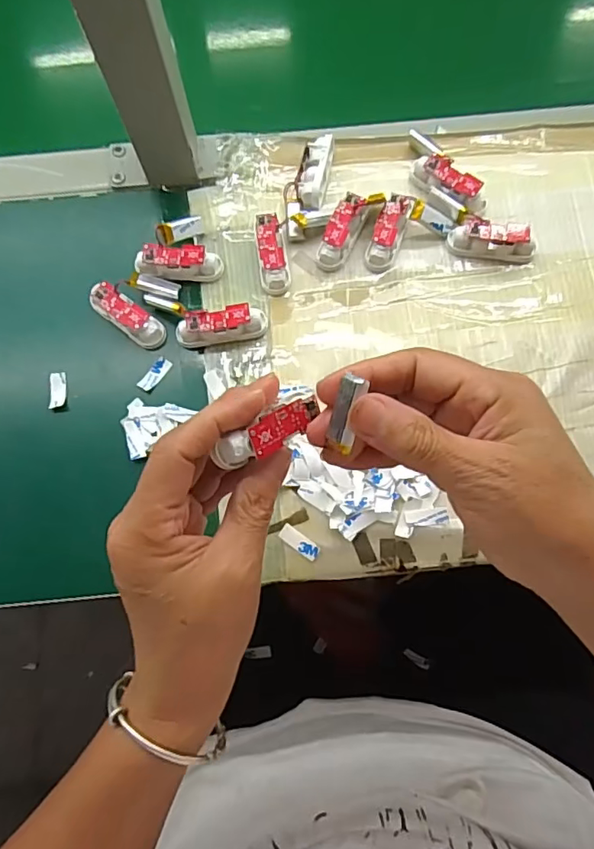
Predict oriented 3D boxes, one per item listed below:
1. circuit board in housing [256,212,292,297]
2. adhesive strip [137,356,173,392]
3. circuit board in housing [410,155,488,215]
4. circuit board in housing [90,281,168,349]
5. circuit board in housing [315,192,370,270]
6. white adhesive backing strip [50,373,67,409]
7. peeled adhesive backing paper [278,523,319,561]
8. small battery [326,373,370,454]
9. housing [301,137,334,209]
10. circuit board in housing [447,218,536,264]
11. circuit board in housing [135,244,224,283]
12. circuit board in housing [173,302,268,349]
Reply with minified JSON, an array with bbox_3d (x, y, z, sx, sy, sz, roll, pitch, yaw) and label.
[{"bbox_3d":[-0.016,-0.122,0.381,0.022,0.022,0.052,-7,74,-1],"label":"circuit board in housing"},{"bbox_3d":[-0.099,-0.035,0.369,0.011,0.004,0.027,34,77,10],"label":"adhesive strip"},{"bbox_3d":[0.114,-0.179,0.393,0.060,0.019,0.017,37,77,11],"label":"circuit board in housing"},{"bbox_3d":[-0.118,-0.076,0.371,0.058,0.017,0.020,38,77,-2],"label":"circuit board in housing"},{"bbox_3d":[0.033,-0.140,0.383,0.018,0.022,0.053,25,76,8],"label":"circuit board in housing"},{"bbox_3d":[-0.165,-0.024,0.367,0.011,0.004,0.026,-4,74,0],"label":"white adhesive backing strip"},{"bbox_3d":[0.002,0.075,0.336,0.027,0.004,0.010,36,77,10],"label":"peeled adhesive backing paper"},{"bbox_3d":[0.022,-0.005,0.226,0.011,0.005,0.031,17,108,6],"label":"small battery"},{"bbox_3d":[0.015,-0.186,0.394,0.018,0.025,0.058,11,74,4],"label":"housing"},{"bbox_3d":[0.142,-0.133,0.380,0.062,0.021,0.021,8,74,3],"label":"circuit board in housing"},{"bbox_3d":[-0.086,-0.116,0.382,0.060,0.021,0.018,-1,74,1],"label":"circuit board in housing"},{"bbox_3d":[-0.053,-0.069,0.369,0.062,0.021,0.018,-10,74,-2],"label":"circuit board in housing"}]

